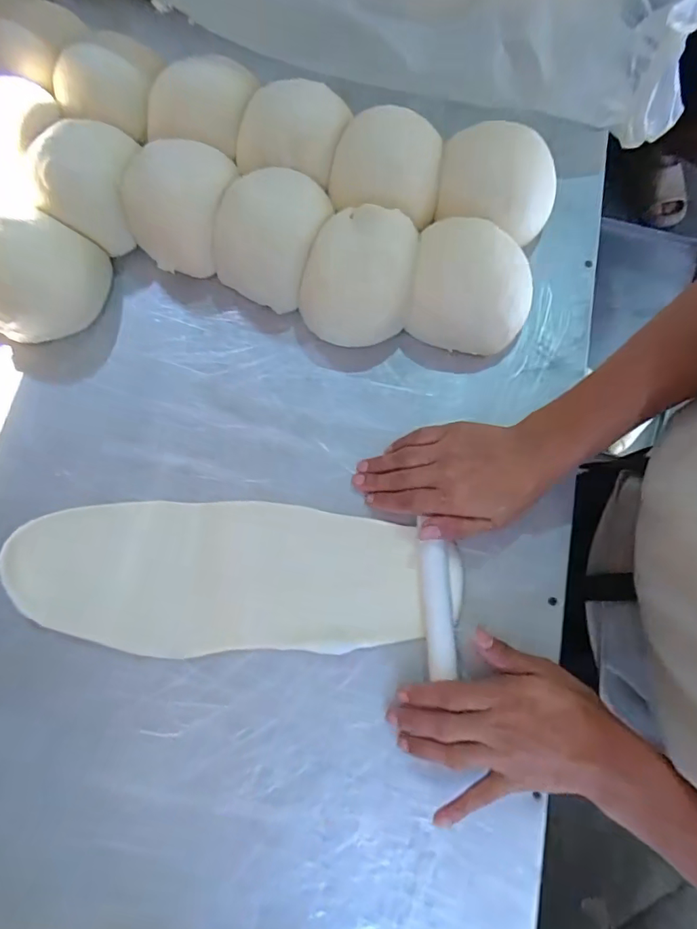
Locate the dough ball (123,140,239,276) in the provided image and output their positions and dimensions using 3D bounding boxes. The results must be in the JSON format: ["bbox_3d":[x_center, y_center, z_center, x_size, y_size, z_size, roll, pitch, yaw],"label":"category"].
[{"bbox_3d":[-0.160,-0.239,0.463,0.087,0.068,0.092,0,76,1],"label":"dough ball"}]

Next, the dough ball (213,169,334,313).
[{"bbox_3d":[-0.076,-0.214,0.462,0.096,0.056,0.105,0,76,1],"label":"dough ball"}]

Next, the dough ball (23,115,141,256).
[{"bbox_3d":[-0.241,-0.257,0.454,0.081,0.061,0.087,0,76,1],"label":"dough ball"}]

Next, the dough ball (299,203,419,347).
[{"bbox_3d":[0.009,-0.169,0.448,0.098,0.058,0.106,0,76,1],"label":"dough ball"}]

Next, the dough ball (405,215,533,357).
[{"bbox_3d":[0.111,-0.160,0.447,0.103,0.050,0.102,10,76,3],"label":"dough ball"}]

